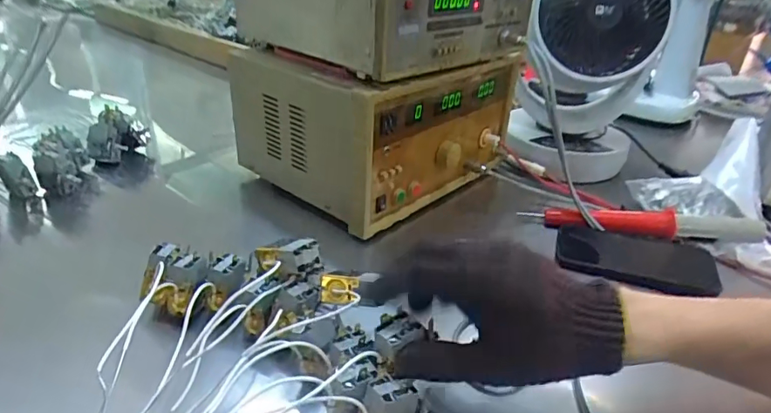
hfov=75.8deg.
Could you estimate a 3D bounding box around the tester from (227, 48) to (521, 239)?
[{"bbox_3d":[-0.009,-0.132,0.696,0.255,0.170,0.317,25,35,31],"label":"tester"}]

